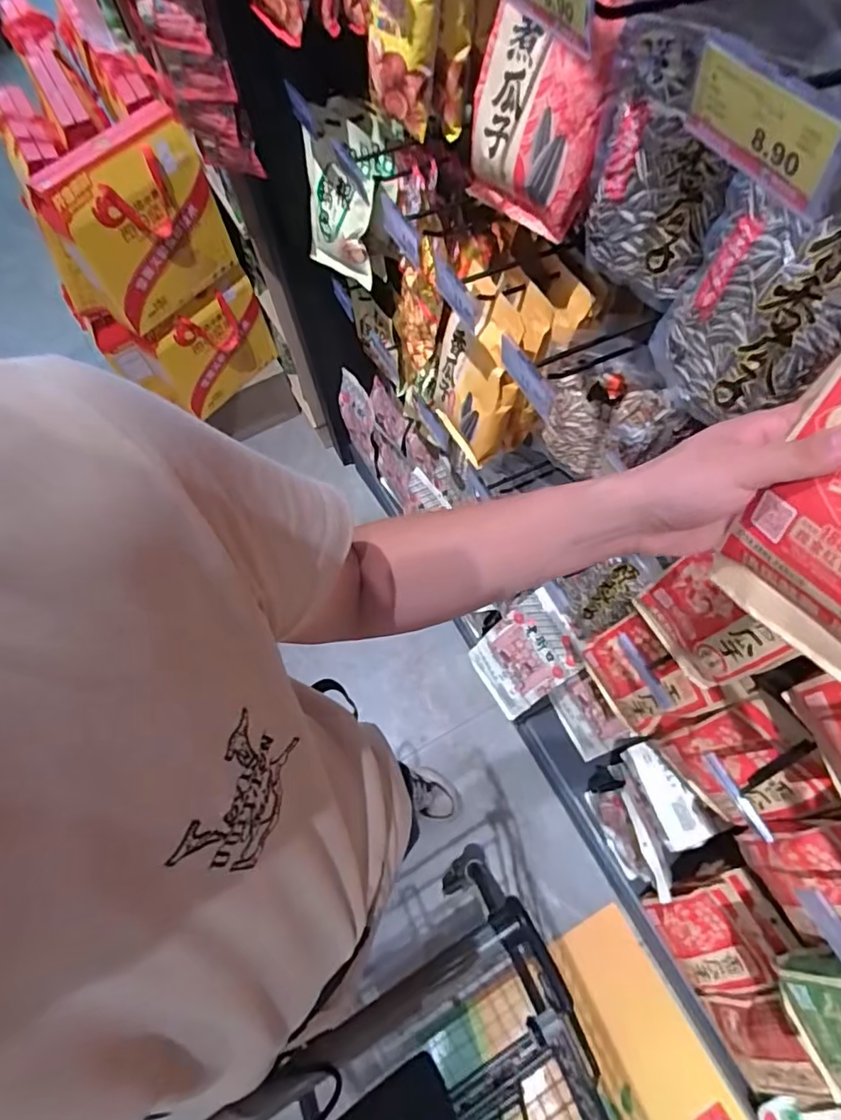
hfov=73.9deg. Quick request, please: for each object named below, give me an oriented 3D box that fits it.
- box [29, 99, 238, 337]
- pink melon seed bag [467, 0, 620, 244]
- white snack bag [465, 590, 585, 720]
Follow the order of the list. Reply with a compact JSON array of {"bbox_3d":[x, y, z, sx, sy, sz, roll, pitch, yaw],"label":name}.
[{"bbox_3d":[-0.581,-0.699,1.197,0.084,0.332,0.315,35,71,17],"label":"box"},{"bbox_3d":[0.120,-0.450,0.587,0.048,0.175,0.156,-38,69,-14],"label":"pink melon seed bag"},{"bbox_3d":[0.221,0.211,1.202,0.251,0.025,0.173,-46,65,31],"label":"white snack bag"}]

